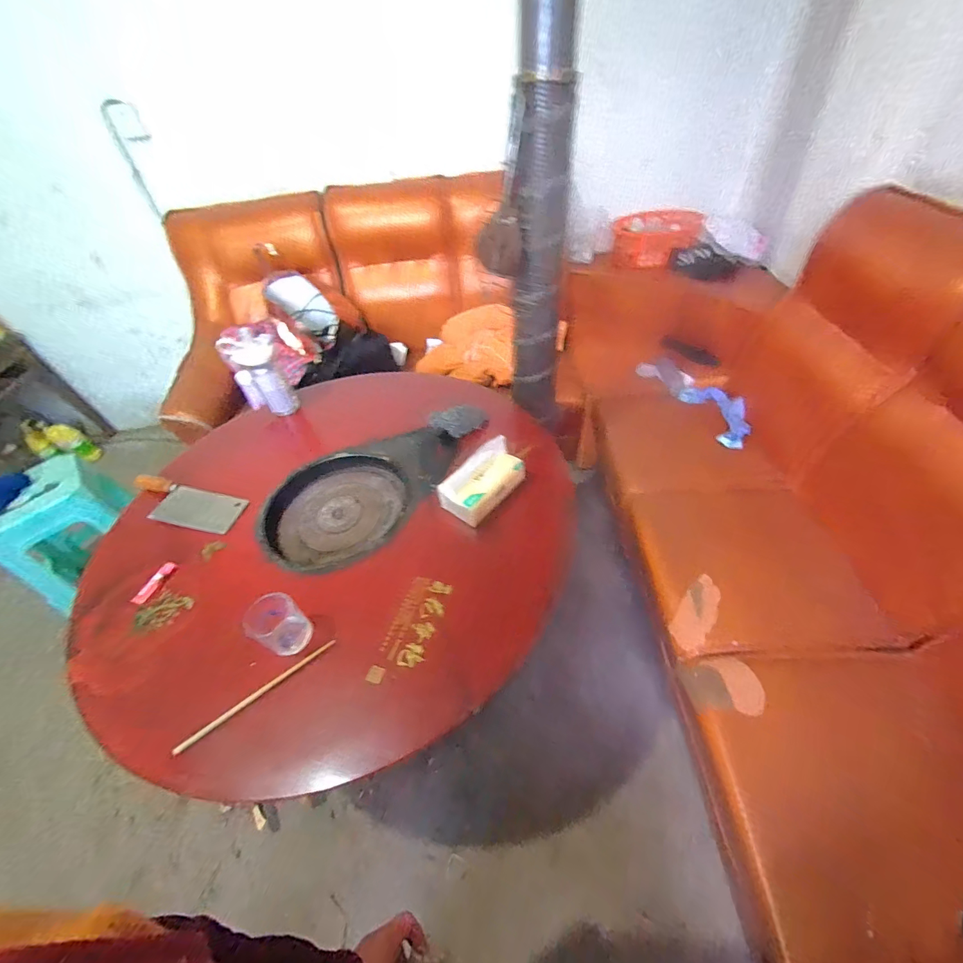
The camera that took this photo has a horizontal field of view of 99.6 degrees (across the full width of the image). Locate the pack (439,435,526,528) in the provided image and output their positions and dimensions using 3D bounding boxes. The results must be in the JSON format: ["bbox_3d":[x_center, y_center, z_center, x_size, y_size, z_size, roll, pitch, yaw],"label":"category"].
[{"bbox_3d":[0.003,-0.001,0.774,0.087,0.109,0.153,33,59,32],"label":"pack"}]

